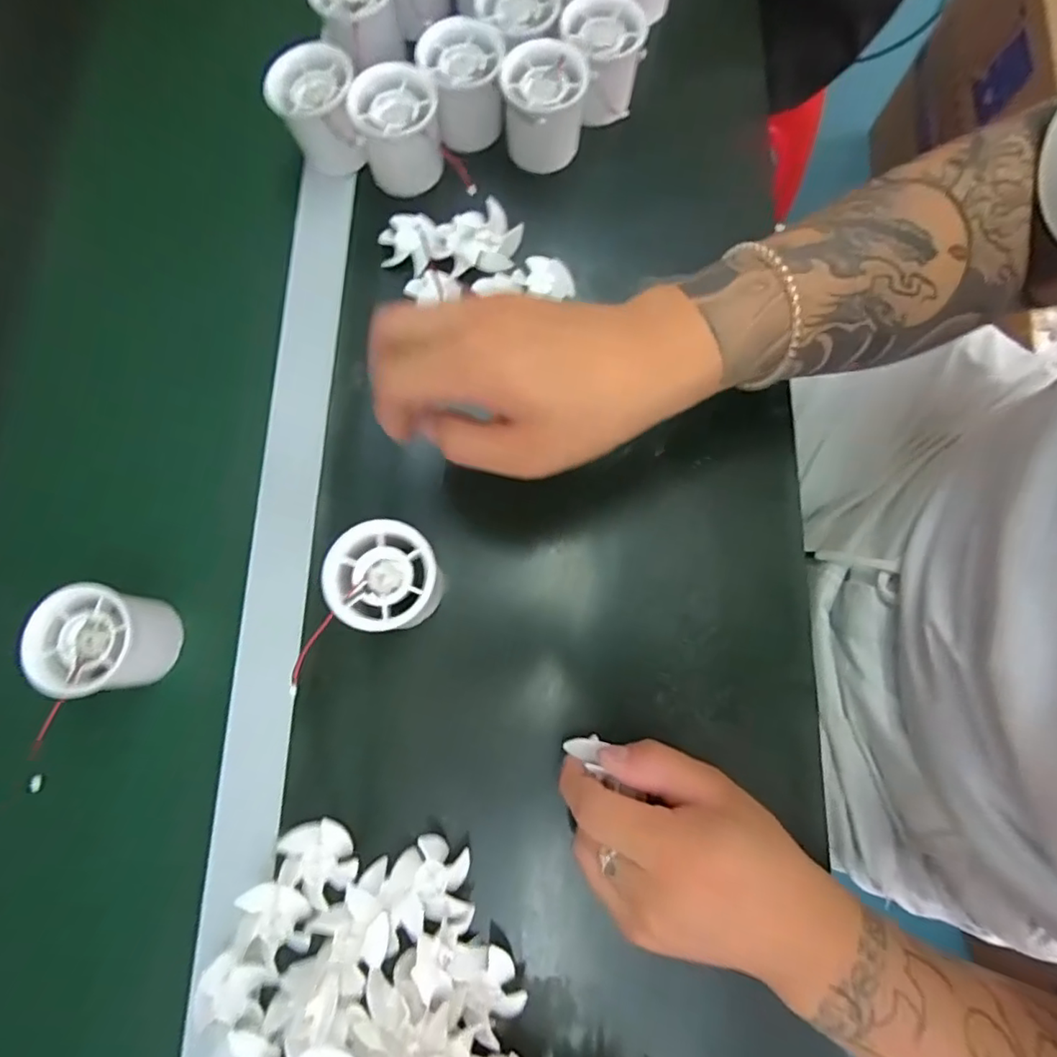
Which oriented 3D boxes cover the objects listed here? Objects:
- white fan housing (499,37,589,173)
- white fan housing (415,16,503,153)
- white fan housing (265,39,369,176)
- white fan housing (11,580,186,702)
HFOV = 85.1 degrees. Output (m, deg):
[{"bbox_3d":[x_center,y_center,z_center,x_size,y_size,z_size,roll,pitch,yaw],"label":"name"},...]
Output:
[{"bbox_3d":[0.010,-0.287,0.404,0.054,0.064,0.059,8,78,3],"label":"white fan housing"},{"bbox_3d":[-0.045,-0.309,0.404,0.057,0.050,0.058,-3,78,0],"label":"white fan housing"},{"bbox_3d":[-0.139,-0.278,0.394,0.056,0.062,0.049,-21,79,-4],"label":"white fan housing"},{"bbox_3d":[-0.237,0.063,0.323,0.054,0.049,0.056,0,78,1],"label":"white fan housing"}]

